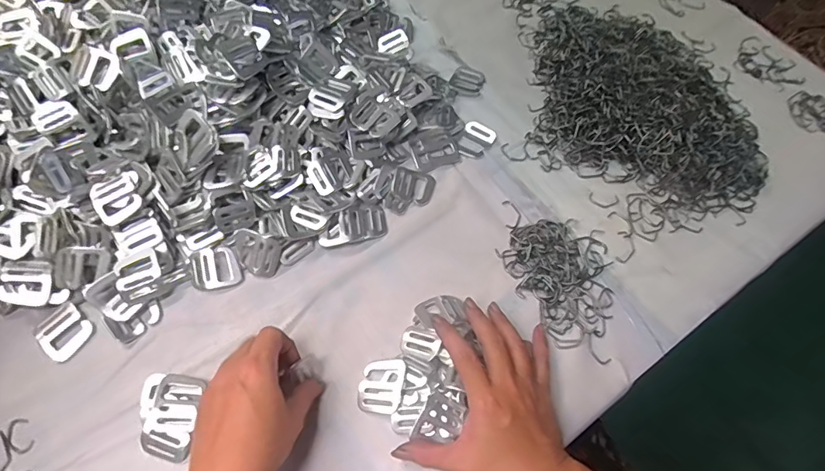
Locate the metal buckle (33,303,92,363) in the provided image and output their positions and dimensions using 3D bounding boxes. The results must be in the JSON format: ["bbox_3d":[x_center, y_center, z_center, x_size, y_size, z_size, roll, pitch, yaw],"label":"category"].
[{"bbox_3d":[-0.309,0.085,0.411,0.041,0.005,0.038,38,68,17],"label":"metal buckle"}]

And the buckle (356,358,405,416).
[{"bbox_3d":[-0.026,0.129,0.398,0.037,0.006,0.046,2,61,17],"label":"buckle"}]

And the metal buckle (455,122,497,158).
[{"bbox_3d":[0.070,-0.109,0.528,0.037,0.008,0.044,36,67,16],"label":"metal buckle"}]

